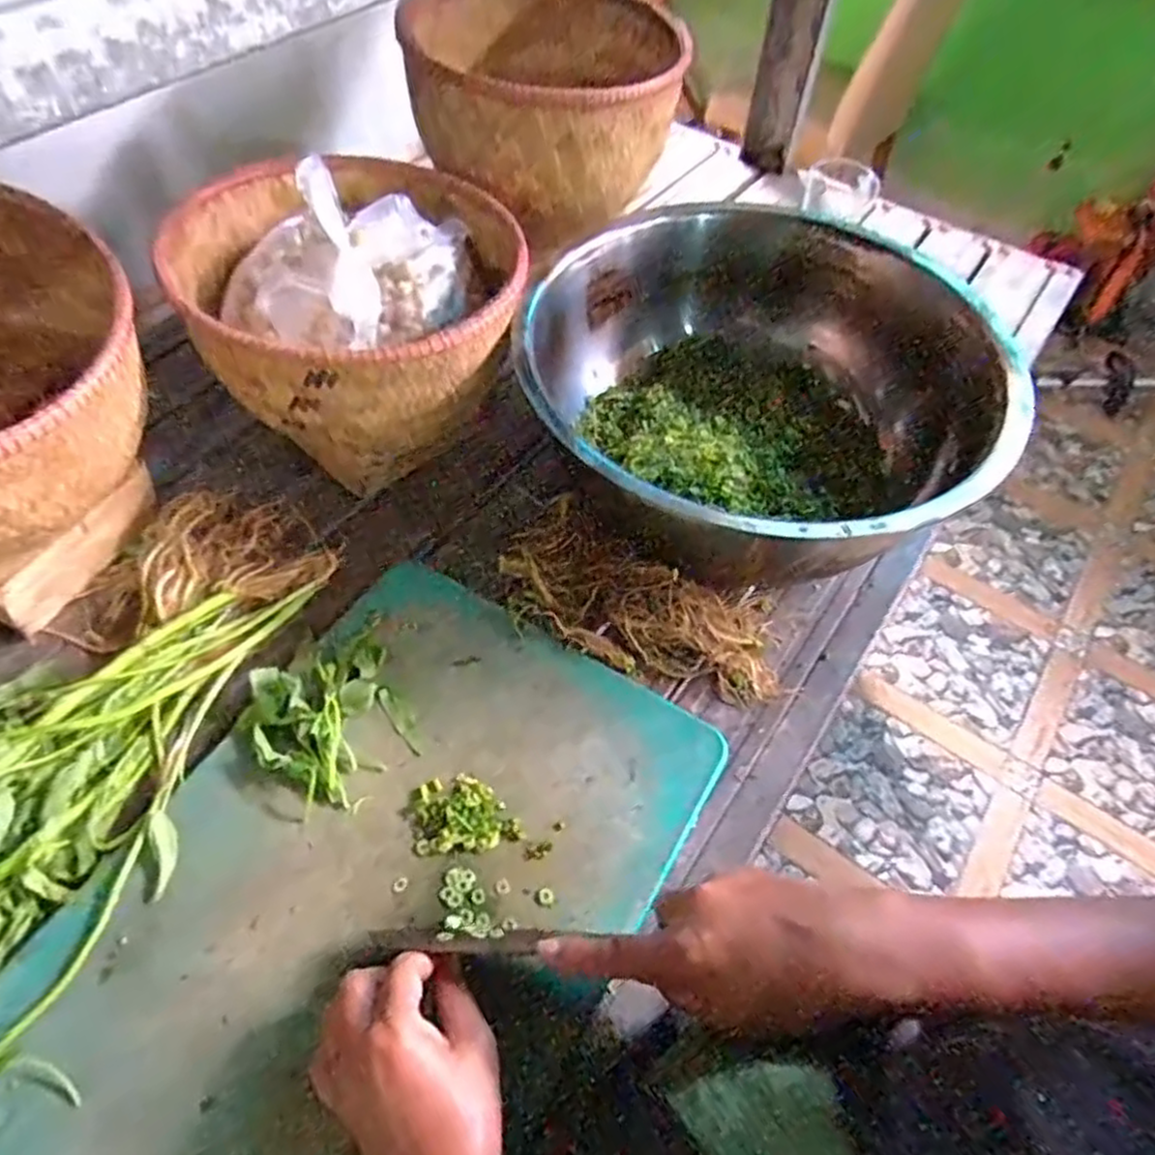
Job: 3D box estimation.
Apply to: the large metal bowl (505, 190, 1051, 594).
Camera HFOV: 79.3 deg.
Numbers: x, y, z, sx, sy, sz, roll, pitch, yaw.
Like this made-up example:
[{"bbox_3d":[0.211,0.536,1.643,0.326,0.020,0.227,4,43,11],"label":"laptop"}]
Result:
[{"bbox_3d":[0.151,-0.139,0.572,0.353,0.157,0.353,1,56,-1],"label":"large metal bowl"}]

